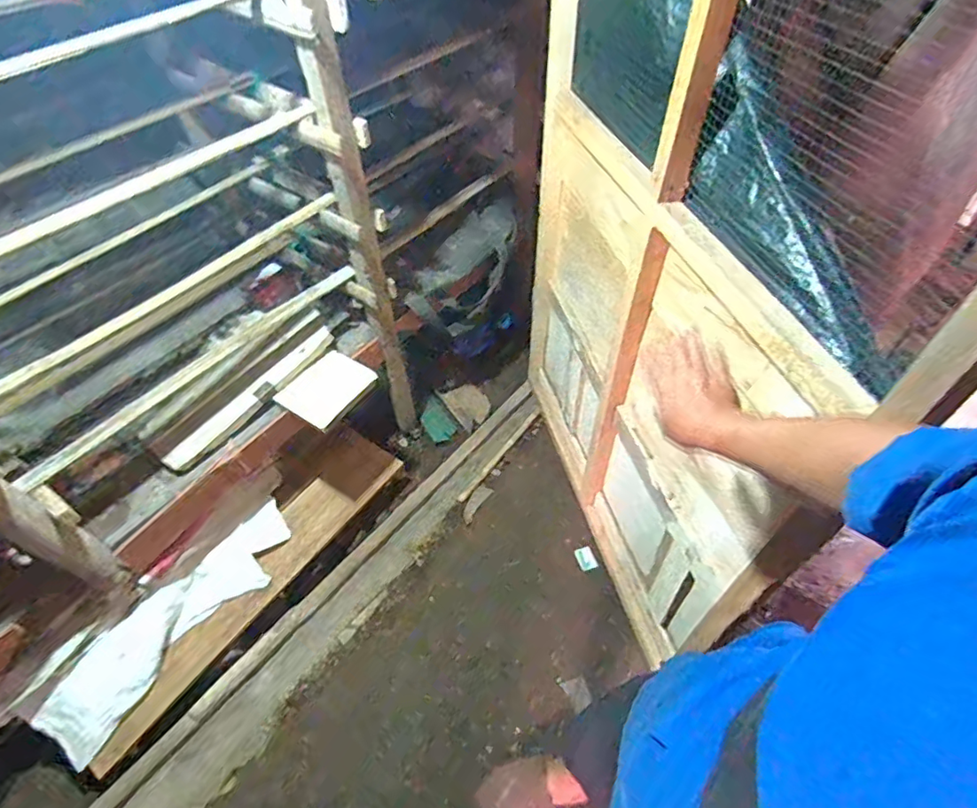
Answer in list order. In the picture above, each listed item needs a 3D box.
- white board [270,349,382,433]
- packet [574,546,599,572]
[{"bbox_3d":[-0.390,-0.038,1.338,0.141,0.025,0.209,42,56,-3],"label":"white board"},{"bbox_3d":[0.277,0.441,1.554,0.050,0.012,0.069,-36,56,14],"label":"packet"}]

